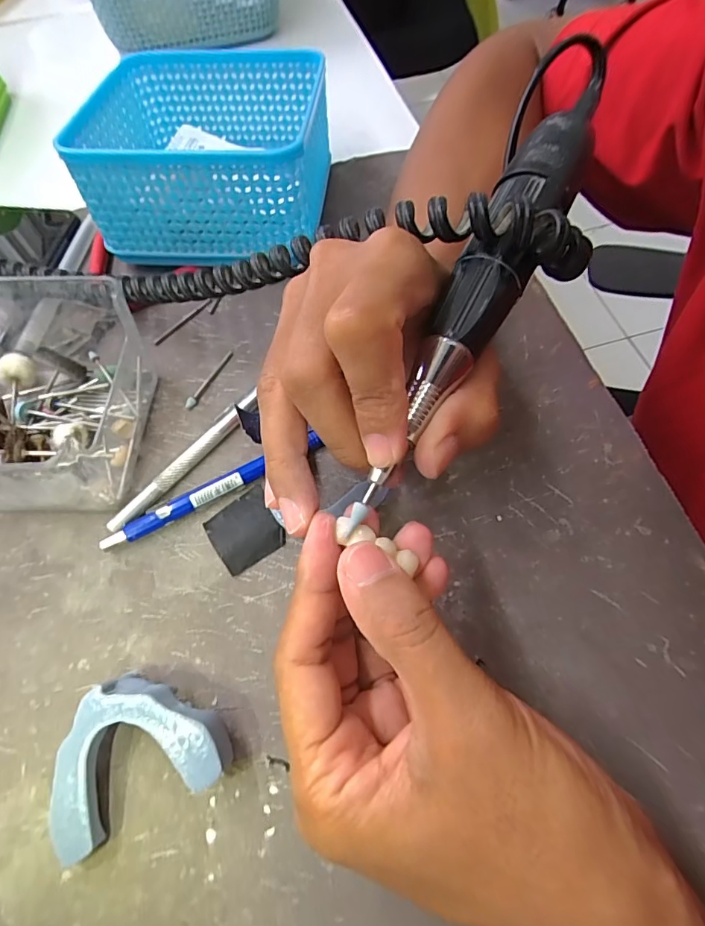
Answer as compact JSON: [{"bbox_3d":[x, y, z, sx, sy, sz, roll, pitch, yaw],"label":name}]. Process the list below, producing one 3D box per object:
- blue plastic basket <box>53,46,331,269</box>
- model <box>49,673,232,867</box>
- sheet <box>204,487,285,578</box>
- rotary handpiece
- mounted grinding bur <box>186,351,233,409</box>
[{"bbox_3d":[-0.085,-0.189,0.295,0.128,0.072,0.132,3,64,2],"label":"blue plastic basket"},{"bbox_3d":[-0.079,0.104,0.177,0.062,0.025,0.046,-25,66,-11],"label":"model"},{"bbox_3d":[-0.050,0.031,0.224,0.030,0.004,0.032,-31,67,-14],"label":"sheet"},{"bbox_3d":[0.044,-0.064,0.162,0.025,0.023,0.188,26,81,13],"label":"rotary handpiece"},{"bbox_3d":[-0.079,-0.047,0.263,0.006,0.004,0.042,23,66,11],"label":"mounted grinding bur"}]

